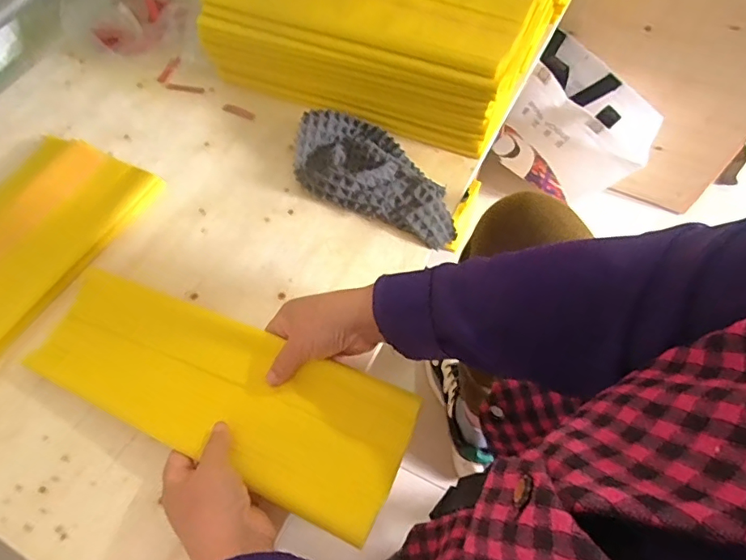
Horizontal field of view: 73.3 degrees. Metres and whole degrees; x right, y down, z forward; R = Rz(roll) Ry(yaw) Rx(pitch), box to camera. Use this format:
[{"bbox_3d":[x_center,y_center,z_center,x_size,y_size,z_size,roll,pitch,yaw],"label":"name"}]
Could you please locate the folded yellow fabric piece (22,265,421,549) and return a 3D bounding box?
[{"bbox_3d":[-0.142,0.091,0.444,0.352,0.011,0.118,20,62,17],"label":"folded yellow fabric piece"}]

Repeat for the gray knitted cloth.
[{"bbox_3d":[0.006,-0.124,0.570,0.209,0.033,0.113,24,63,14],"label":"gray knitted cloth"}]

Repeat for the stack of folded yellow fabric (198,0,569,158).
[{"bbox_3d":[0.042,-0.380,0.645,0.363,0.161,0.378,24,63,14],"label":"stack of folded yellow fabric"}]

